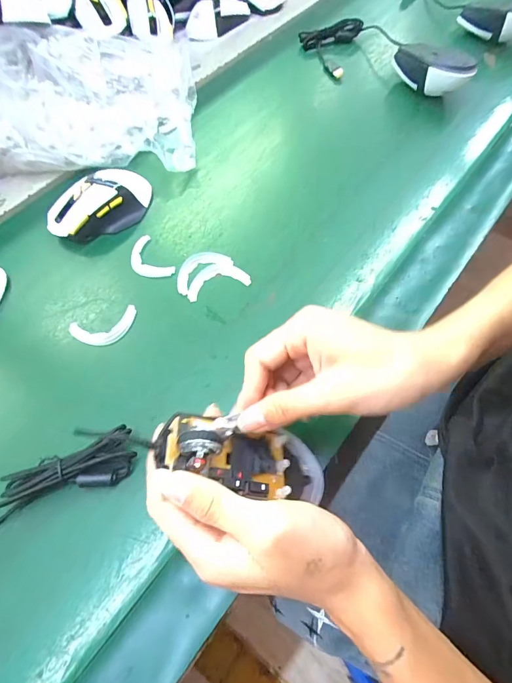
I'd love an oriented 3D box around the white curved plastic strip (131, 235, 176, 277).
[{"bbox_3d":[-0.115,-0.086,0.398,0.034,0.006,0.061,-35,65,-15],"label":"white curved plastic strip"}]

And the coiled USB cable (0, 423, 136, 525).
[{"bbox_3d":[-0.171,0.115,0.277,0.167,0.022,0.040,-25,63,-11],"label":"coiled USB cable"}]

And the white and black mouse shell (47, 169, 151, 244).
[{"bbox_3d":[-0.175,-0.159,0.420,0.123,0.041,0.069,-32,64,-14],"label":"white and black mouse shell"}]

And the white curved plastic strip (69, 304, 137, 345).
[{"bbox_3d":[-0.145,-0.012,0.357,0.063,0.004,0.034,-18,62,-7],"label":"white curved plastic strip"}]

